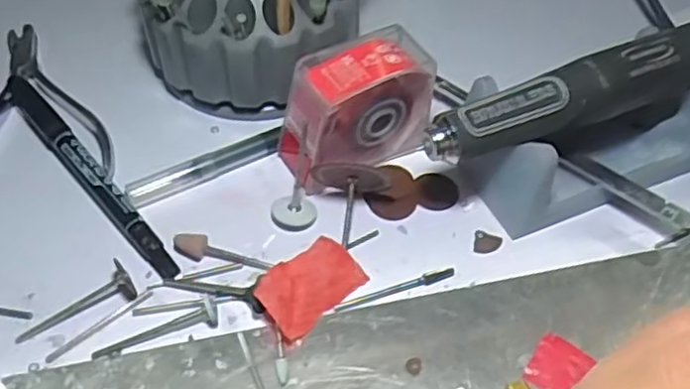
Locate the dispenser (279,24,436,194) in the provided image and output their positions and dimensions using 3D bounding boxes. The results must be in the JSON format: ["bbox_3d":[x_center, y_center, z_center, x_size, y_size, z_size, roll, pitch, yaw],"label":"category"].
[{"bbox_3d":[0.005,-0.036,0.295,0.067,0.051,0.038,-20,54,-16],"label":"dispenser"}]

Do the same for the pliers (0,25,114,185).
[{"bbox_3d":[-0.147,-0.044,0.327,0.067,0.008,0.119,-11,52,-9],"label":"pliers"}]

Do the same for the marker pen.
[{"bbox_3d":[-0.115,-0.011,0.300,0.013,0.011,0.135,-33,58,-24],"label":"marker pen"}]

